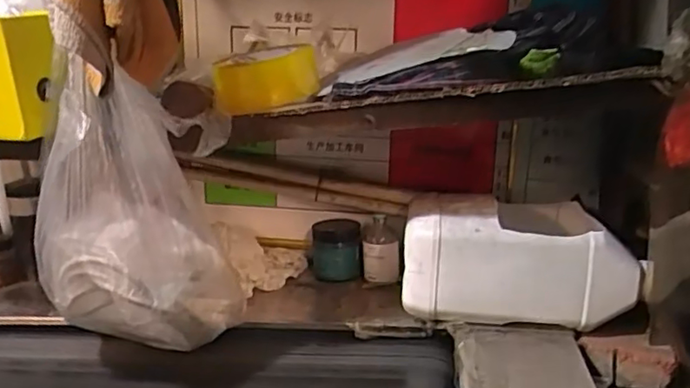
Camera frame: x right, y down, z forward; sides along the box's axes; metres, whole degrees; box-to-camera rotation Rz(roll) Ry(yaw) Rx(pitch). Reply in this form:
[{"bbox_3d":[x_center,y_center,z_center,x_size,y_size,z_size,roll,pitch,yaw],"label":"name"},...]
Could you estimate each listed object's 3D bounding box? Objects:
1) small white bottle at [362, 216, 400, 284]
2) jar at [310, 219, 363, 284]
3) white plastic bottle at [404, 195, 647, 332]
[{"bbox_3d":[0.051,0.082,0.867,0.054,0.087,0.058,-3,12,4],"label":"small white bottle"},{"bbox_3d":[-0.015,0.084,0.895,0.079,0.081,0.085,-5,15,-3],"label":"jar"},{"bbox_3d":[0.203,0.078,0.741,0.264,0.140,0.123,-2,12,8],"label":"white plastic bottle"}]

